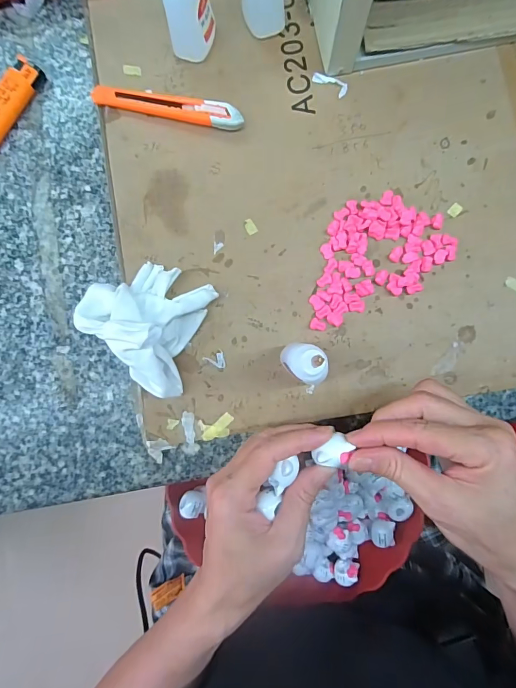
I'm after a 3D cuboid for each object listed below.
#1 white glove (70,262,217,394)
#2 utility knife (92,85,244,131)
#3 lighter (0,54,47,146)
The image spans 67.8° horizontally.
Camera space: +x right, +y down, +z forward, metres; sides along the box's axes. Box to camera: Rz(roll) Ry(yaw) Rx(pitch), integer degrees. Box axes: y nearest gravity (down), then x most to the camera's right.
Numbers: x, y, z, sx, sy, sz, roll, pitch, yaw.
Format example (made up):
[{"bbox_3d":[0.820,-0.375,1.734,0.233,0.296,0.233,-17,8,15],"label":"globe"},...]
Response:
[{"bbox_3d":[-0.085,-0.016,0.277,0.082,0.054,0.086,20,89,3],"label":"white glove"},{"bbox_3d":[-0.070,-0.190,0.307,0.118,0.012,0.019,12,89,3],"label":"utility knife"},{"bbox_3d":[-0.207,-0.197,0.317,0.022,0.015,0.081,35,90,3],"label":"lighter"}]

